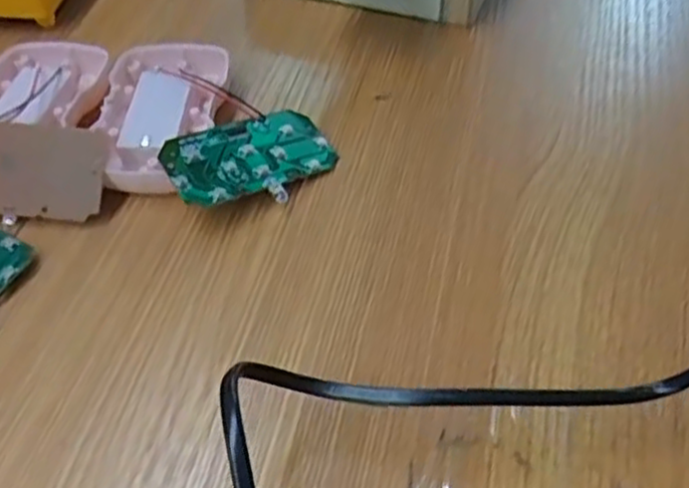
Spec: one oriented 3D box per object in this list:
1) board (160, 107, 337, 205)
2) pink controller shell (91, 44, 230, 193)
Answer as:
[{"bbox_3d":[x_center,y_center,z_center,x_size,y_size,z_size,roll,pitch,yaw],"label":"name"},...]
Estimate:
[{"bbox_3d":[-0.039,-0.036,0.313,0.073,0.004,0.043,-22,62,-30],"label":"board"},{"bbox_3d":[-0.084,-0.058,0.337,0.053,0.020,0.090,2,49,4],"label":"pink controller shell"}]

